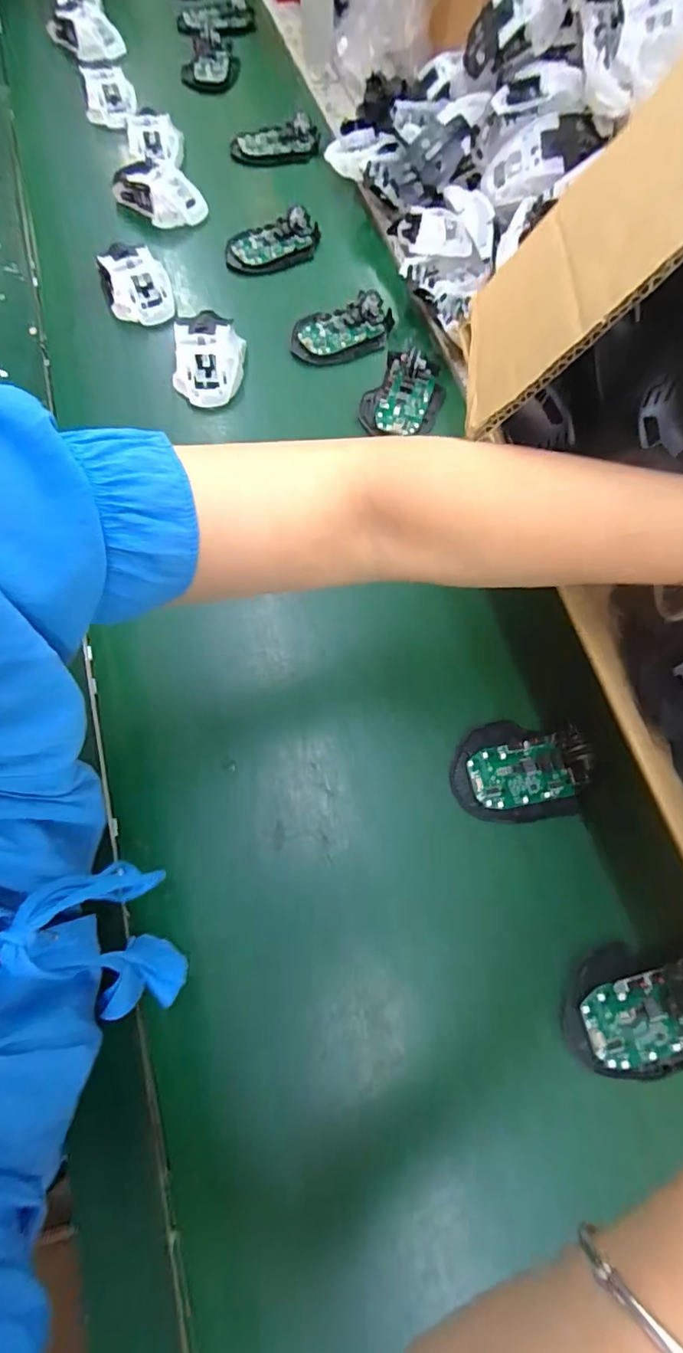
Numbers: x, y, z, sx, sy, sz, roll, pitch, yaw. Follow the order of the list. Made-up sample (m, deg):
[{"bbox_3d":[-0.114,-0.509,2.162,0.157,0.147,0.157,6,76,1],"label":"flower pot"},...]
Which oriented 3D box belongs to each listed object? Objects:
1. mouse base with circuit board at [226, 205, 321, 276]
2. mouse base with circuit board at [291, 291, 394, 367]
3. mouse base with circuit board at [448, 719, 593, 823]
[{"bbox_3d":[-0.076,-0.500,0.586,0.115,0.023,0.053,-27,72,-11],"label":"mouse base with circuit board"},{"bbox_3d":[0.000,-0.371,0.539,0.110,0.022,0.063,-19,71,-9],"label":"mouse base with circuit board"},{"bbox_3d":[0.135,0.069,0.379,0.098,0.026,0.072,-5,70,-4],"label":"mouse base with circuit board"}]

